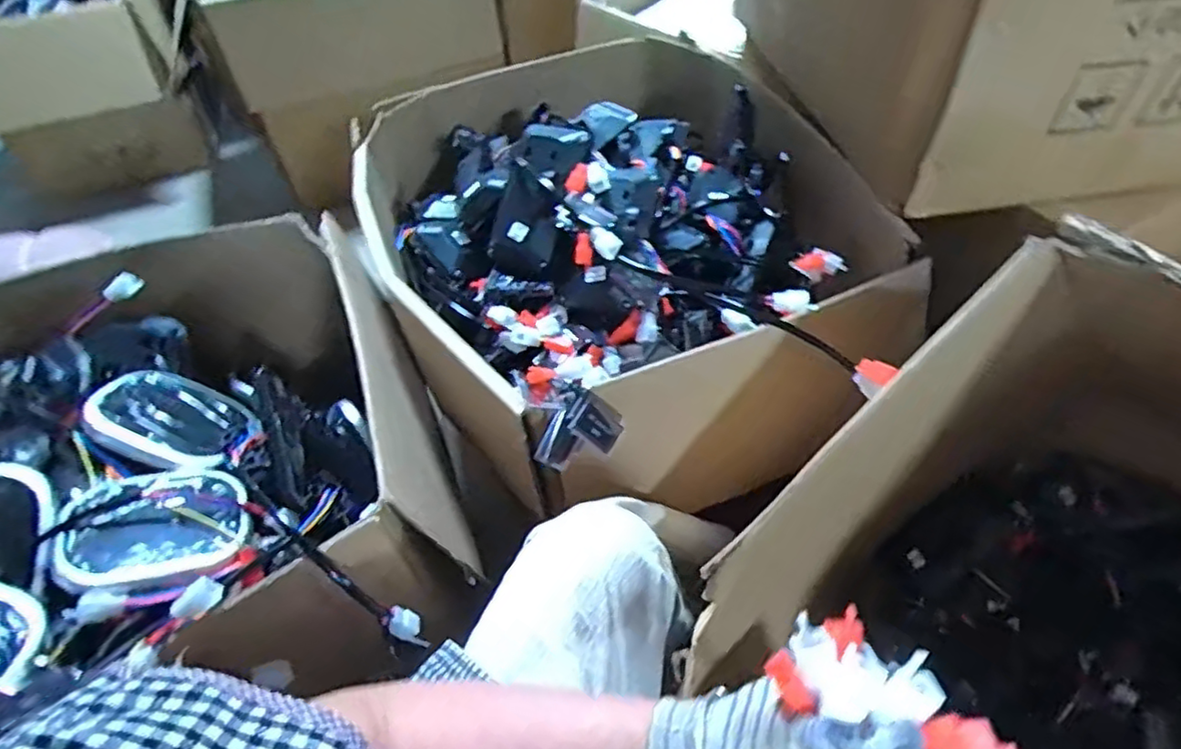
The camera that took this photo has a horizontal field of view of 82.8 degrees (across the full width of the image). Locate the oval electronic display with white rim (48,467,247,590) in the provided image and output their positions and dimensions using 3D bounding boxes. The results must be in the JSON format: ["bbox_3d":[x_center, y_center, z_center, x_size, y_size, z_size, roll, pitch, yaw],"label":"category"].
[{"bbox_3d":[-0.373,0.128,0.576,0.137,0.017,0.107,-6,48,-29],"label":"oval electronic display with white rim"}]

